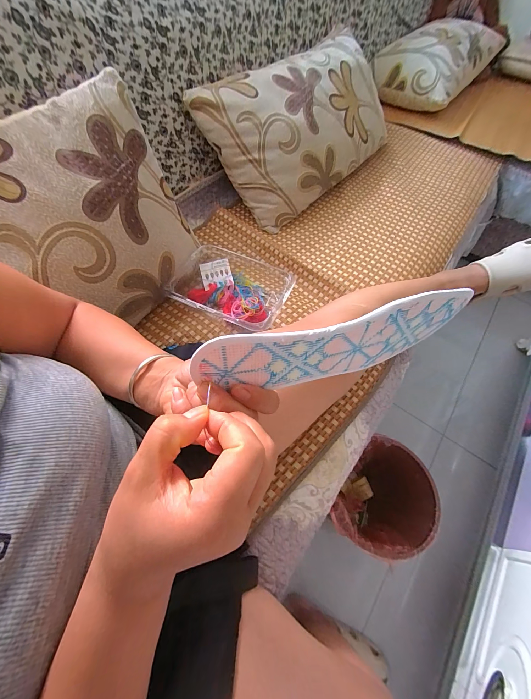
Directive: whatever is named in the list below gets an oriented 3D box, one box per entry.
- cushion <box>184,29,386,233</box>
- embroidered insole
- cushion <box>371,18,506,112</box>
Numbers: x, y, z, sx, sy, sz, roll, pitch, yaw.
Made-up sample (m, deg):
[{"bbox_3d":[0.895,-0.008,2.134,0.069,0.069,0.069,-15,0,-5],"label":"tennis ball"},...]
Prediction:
[{"bbox_3d":[0.115,-0.615,0.734,0.594,0.130,0.338,-44,106,-20],"label":"cushion"},{"bbox_3d":[0.064,-0.008,0.215,0.231,0.080,0.011,-7,48,-20],"label":"embroidered insole"},{"bbox_3d":[0.704,-1.189,1.106,0.329,0.157,0.611,35,66,16],"label":"cushion"}]

